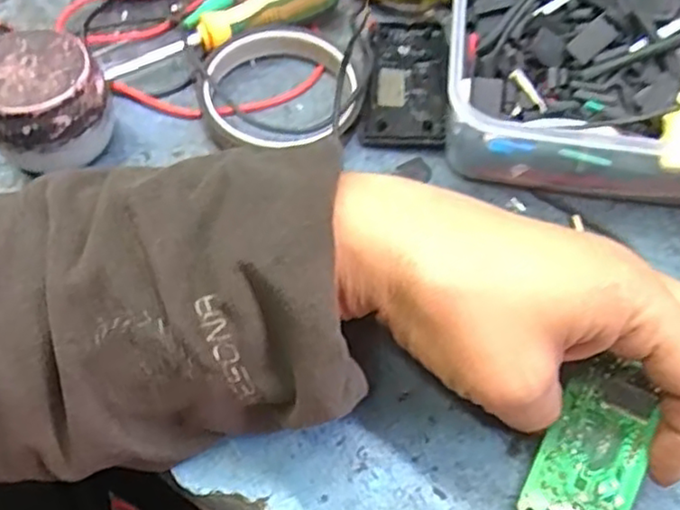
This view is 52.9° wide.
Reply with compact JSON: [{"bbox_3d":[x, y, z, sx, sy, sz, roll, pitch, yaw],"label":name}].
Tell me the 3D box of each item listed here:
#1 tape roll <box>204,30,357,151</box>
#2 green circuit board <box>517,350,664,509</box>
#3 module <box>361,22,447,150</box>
[{"bbox_3d":[-0.032,-0.096,0.381,0.080,0.019,0.072,3,59,-1],"label":"tape roll"},{"bbox_3d":[0.099,0.076,0.267,0.037,0.004,0.069,21,75,25],"label":"green circuit board"},{"bbox_3d":[0.038,-0.098,0.389,0.045,0.010,0.096,6,59,1],"label":"module"}]

